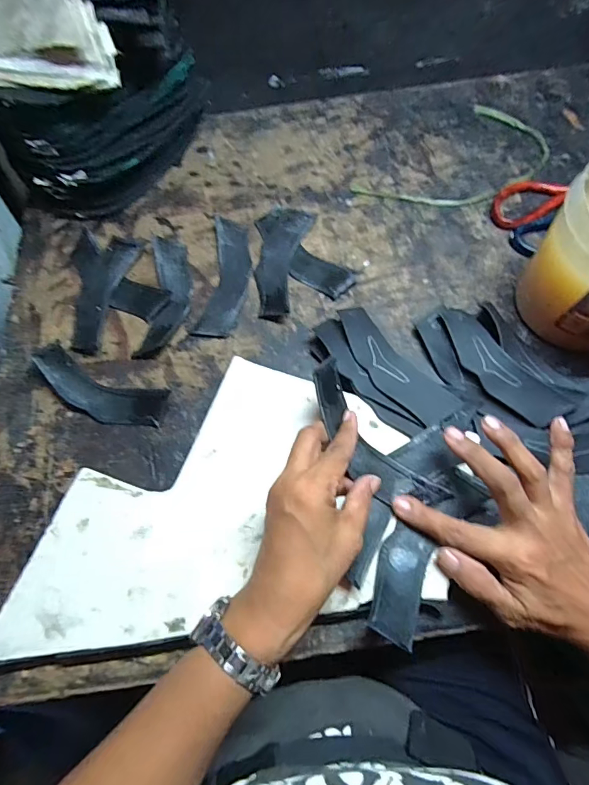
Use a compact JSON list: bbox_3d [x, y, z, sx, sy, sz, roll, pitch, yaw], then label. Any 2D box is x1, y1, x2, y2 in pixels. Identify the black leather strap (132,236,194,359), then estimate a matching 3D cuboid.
[{"bbox_3d":[-0.129,-0.100,0.441,0.045,0.016,0.136,2,67,4],"label":"black leather strap"}]

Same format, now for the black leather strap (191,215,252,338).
[{"bbox_3d":[-0.070,-0.120,0.448,0.043,0.015,0.136,6,67,5],"label":"black leather strap"}]

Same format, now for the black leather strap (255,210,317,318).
[{"bbox_3d":[-0.015,-0.141,0.458,0.045,0.010,0.141,11,67,8],"label":"black leather strap"}]

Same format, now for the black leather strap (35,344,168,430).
[{"bbox_3d":[-0.182,-0.004,0.396,0.129,0.024,0.047,20,69,11],"label":"black leather strap"}]

